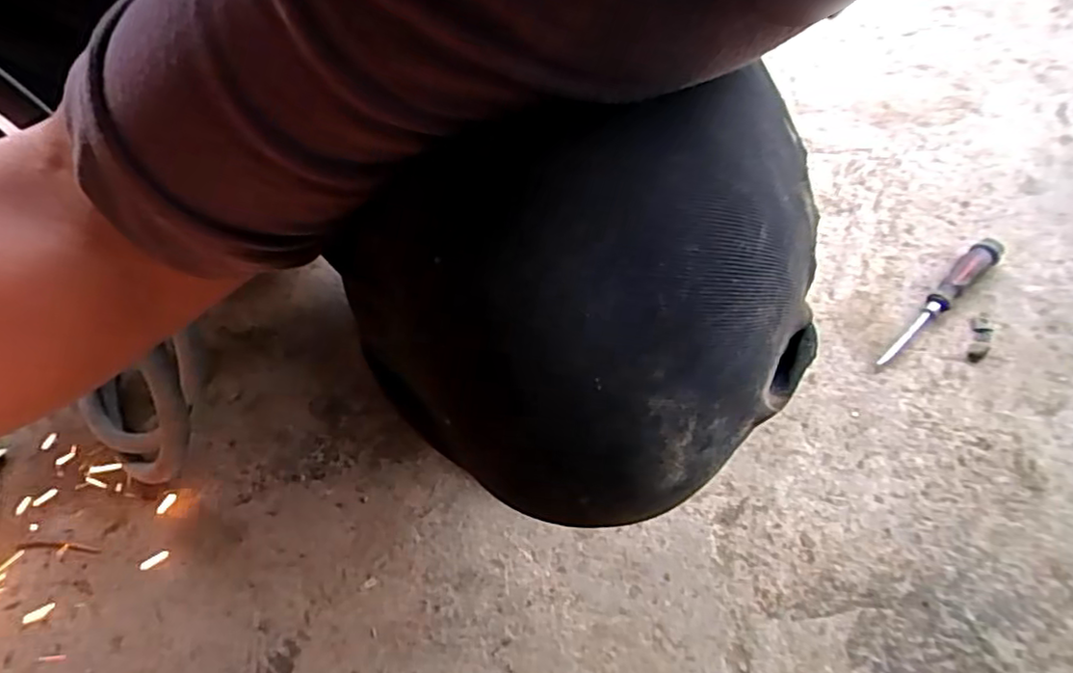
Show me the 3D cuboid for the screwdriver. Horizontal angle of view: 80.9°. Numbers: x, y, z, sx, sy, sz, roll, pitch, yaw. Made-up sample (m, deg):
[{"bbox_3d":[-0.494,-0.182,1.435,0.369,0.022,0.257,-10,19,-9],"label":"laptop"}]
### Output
[{"bbox_3d":[0.381,-0.035,0.590,0.191,0.028,0.026,-37,59,-22],"label":"screwdriver"}]

